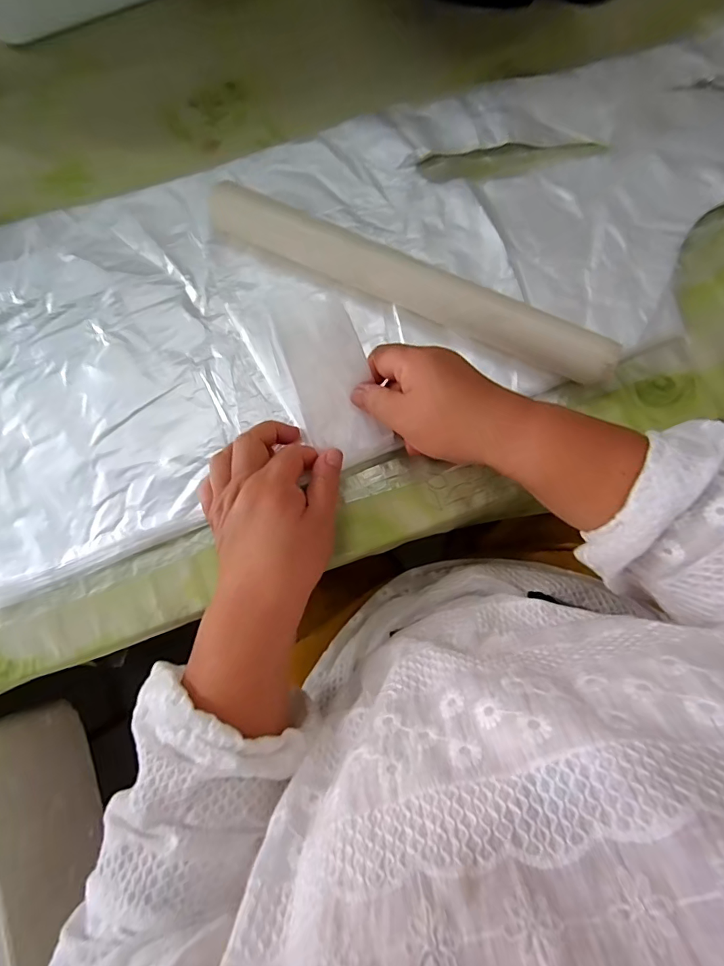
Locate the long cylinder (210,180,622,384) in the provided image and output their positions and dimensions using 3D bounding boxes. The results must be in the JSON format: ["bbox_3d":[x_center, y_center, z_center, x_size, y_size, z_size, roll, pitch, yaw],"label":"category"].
[{"bbox_3d":[0.036,-0.172,0.398,0.360,0.037,0.042,27,80,6],"label":"long cylinder"}]

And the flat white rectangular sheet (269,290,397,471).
[{"bbox_3d":[-0.022,-0.073,0.353,0.058,0.014,0.130,-17,117,10],"label":"flat white rectangular sheet"}]

